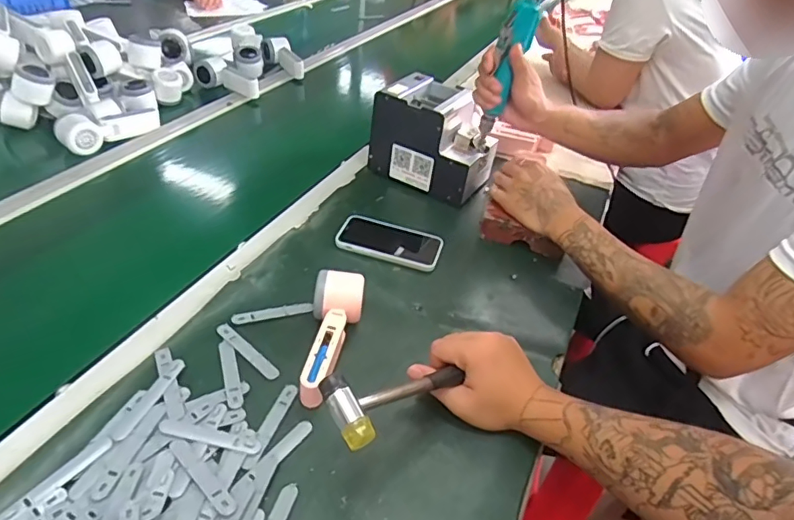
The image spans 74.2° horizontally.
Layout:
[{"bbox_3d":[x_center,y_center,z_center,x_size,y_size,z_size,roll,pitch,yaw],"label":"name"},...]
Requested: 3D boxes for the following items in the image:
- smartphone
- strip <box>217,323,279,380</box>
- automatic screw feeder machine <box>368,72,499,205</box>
[{"bbox_3d":[-0.010,-0.029,0.746,0.147,0.010,0.072,17,39,13],"label":"smartphone"},{"bbox_3d":[-0.164,0.100,0.576,0.096,0.004,0.015,34,46,25],"label":"strip"},{"bbox_3d":[0.067,-0.206,0.876,0.180,0.141,0.129,23,41,20],"label":"automatic screw feeder machine"}]

